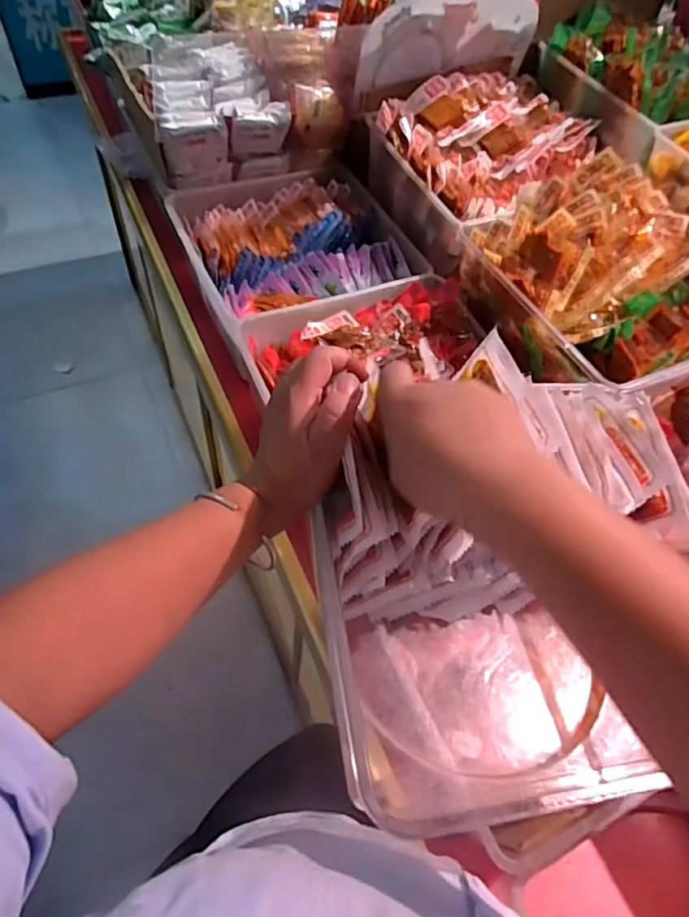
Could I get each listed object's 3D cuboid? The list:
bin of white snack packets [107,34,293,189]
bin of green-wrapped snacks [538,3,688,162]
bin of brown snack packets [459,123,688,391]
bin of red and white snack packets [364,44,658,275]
[{"bbox_3d":[-0.224,-0.554,0.890,0.198,0.116,0.300,-17,59,-16],"label":"bin of white snack packets"},{"bbox_3d":[0.459,-0.579,0.870,0.247,0.098,0.279,-20,60,-18],"label":"bin of green-wrapped snacks"},{"bbox_3d":[0.335,-0.240,0.703,0.313,0.133,0.327,-20,60,-18],"label":"bin of brown snack packets"},{"bbox_3d":[0.222,-0.447,0.854,0.317,0.142,0.305,-17,59,-16],"label":"bin of red and white snack packets"}]

